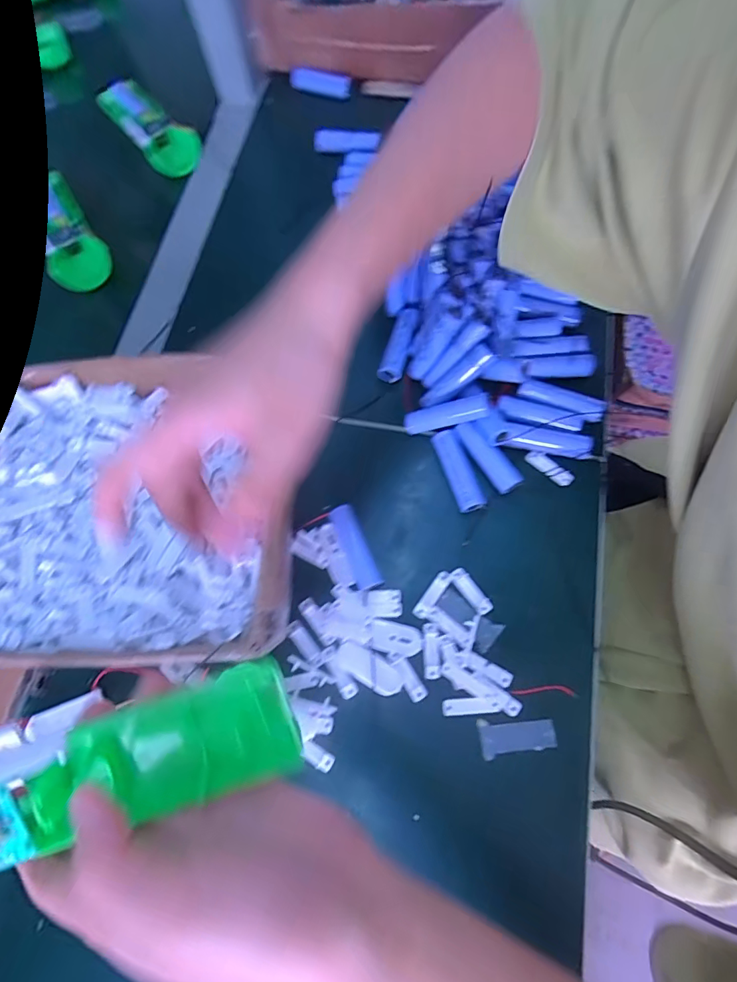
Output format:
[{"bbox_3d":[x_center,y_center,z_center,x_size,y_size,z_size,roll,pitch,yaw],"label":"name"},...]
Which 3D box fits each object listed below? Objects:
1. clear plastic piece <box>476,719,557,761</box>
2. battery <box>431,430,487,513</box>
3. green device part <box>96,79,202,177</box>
[{"bbox_3d":[0.100,0.163,0.312,0.049,0.006,0.023,-9,71,-1],"label":"clear plastic piece"},{"bbox_3d":[0.071,-0.015,0.367,0.020,0.017,0.067,-18,71,-4],"label":"battery"},{"bbox_3d":[-0.243,-0.403,0.507,0.054,0.024,0.161,-41,74,-11],"label":"green device part"}]

